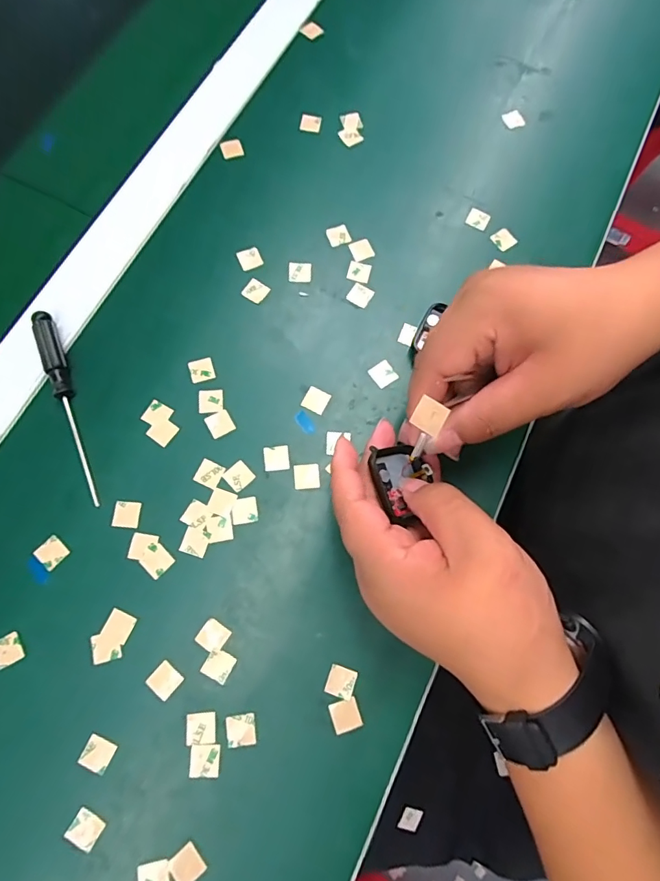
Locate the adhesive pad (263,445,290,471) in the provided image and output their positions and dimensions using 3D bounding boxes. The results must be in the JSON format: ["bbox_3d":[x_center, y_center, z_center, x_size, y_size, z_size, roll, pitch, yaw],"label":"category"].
[{"bbox_3d":[-0.034,0.011,0.299,0.016,0.004,0.016,-7,74,-3],"label":"adhesive pad"}]

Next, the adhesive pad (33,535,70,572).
[{"bbox_3d":[-0.165,0.066,0.279,0.015,0.004,0.016,39,77,9],"label":"adhesive pad"}]

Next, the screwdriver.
[{"bbox_3d":[-0.165,-0.024,0.296,0.014,0.015,0.129,-21,75,-7],"label":"screwdriver"}]

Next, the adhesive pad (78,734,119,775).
[{"bbox_3d":[-0.124,0.167,0.251,0.016,0.004,0.015,22,74,5],"label":"adhesive pad"}]

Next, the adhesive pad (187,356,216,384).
[{"bbox_3d":[-0.086,-0.047,0.313,0.016,0.004,0.016,-19,75,-7],"label":"adhesive pad"}]

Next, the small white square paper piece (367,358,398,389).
[{"bbox_3d":[0.036,-0.045,0.317,0.016,0.004,0.016,-34,77,-10],"label":"small white square paper piece"}]

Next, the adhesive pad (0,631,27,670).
[{"bbox_3d":[-0.180,0.117,0.264,0.015,0.004,0.016,-28,76,-9],"label":"adhesive pad"}]

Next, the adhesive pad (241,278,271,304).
[{"bbox_3d":[-0.052,-0.106,0.331,0.016,0.004,0.015,29,75,7],"label":"adhesive pad"}]

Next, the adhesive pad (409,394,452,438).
[{"bbox_3d":[0.047,-0.011,0.218,0.012,0.004,0.014,39,115,26],"label":"adhesive pad"}]

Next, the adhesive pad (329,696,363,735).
[{"bbox_3d":[0.009,0.152,0.261,0.015,0.004,0.016,-19,75,-7],"label":"adhesive pad"}]

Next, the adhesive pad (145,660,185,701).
[{"bbox_3d":[-0.092,0.134,0.263,0.016,0.004,0.015,38,76,9],"label":"adhesive pad"}]

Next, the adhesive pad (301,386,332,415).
[{"bbox_3d":[-0.009,-0.027,0.311,0.016,0.004,0.016,25,75,6],"label":"adhesive pad"}]

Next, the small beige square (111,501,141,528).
[{"bbox_3d":[-0.124,0.044,0.286,0.015,0.004,0.015,4,74,0],"label":"small beige square"}]

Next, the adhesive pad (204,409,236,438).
[{"bbox_3d":[-0.071,-0.011,0.304,0.015,0.004,0.016,-30,77,-9],"label":"adhesive pad"}]

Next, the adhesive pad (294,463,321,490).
[{"bbox_3d":[-0.015,0.022,0.296,0.016,0.004,0.016,-3,74,-2],"label":"adhesive pad"}]

